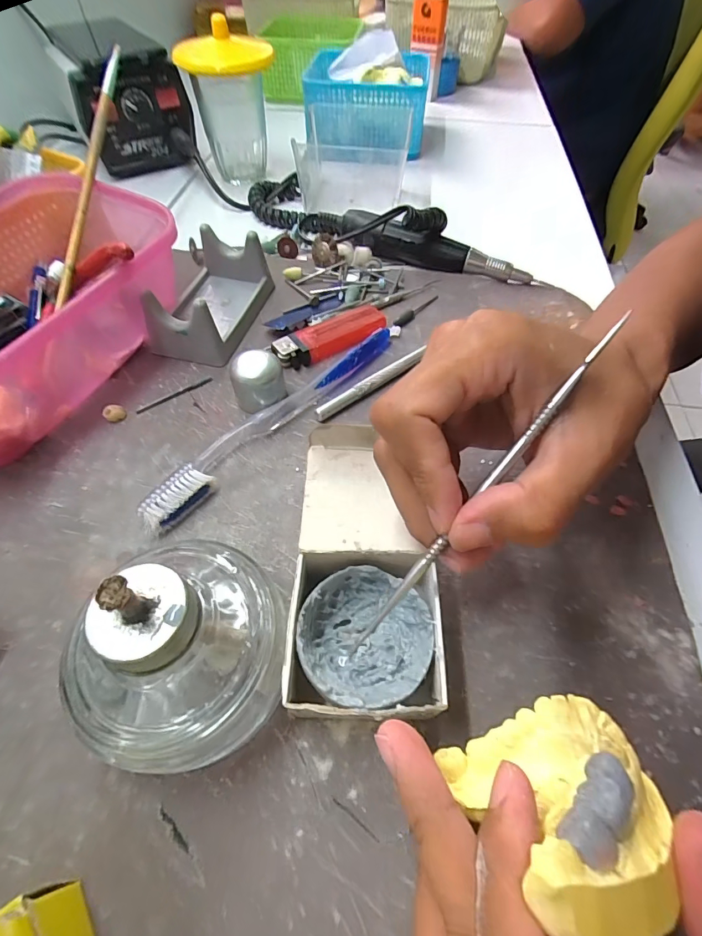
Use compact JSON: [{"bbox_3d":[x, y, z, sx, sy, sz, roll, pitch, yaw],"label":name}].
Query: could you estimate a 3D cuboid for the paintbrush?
[{"bbox_3d":[-0.164,-0.187,0.270,0.011,0.010,0.181,5,80,3],"label":"paintbrush"}]

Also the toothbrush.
[{"bbox_3d":[-0.041,-0.033,0.250,0.026,0.013,0.186,36,63,21],"label":"toothbrush"}]

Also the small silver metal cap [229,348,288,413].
[{"bbox_3d":[-0.054,-0.051,0.253,0.029,0.028,0.021,-9,57,-7],"label":"small silver metal cap"}]

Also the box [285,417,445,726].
[{"bbox_3d":[0.006,0.040,0.175,0.054,0.052,0.106,2,56,1],"label":"box"}]

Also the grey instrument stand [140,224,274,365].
[{"bbox_3d":[-0.095,-0.118,0.291,0.058,0.037,0.095,8,56,5],"label":"grey instrument stand"}]

